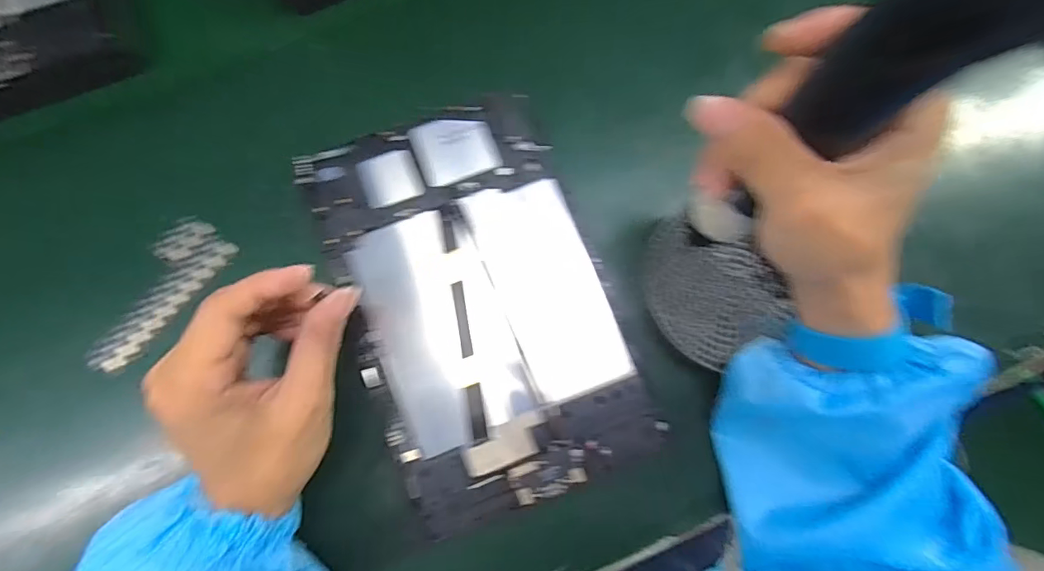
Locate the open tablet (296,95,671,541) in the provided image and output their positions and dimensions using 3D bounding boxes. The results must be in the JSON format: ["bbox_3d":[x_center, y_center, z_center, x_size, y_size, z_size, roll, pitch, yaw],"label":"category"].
[{"bbox_3d":[-0.025,0.010,0.294,0.148,0.010,0.234,-20,82,-3],"label":"open tablet"}]

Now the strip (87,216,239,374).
[{"bbox_3d":[-0.224,0.004,0.300,0.037,0.009,0.100,39,82,6],"label":"strip"}]

